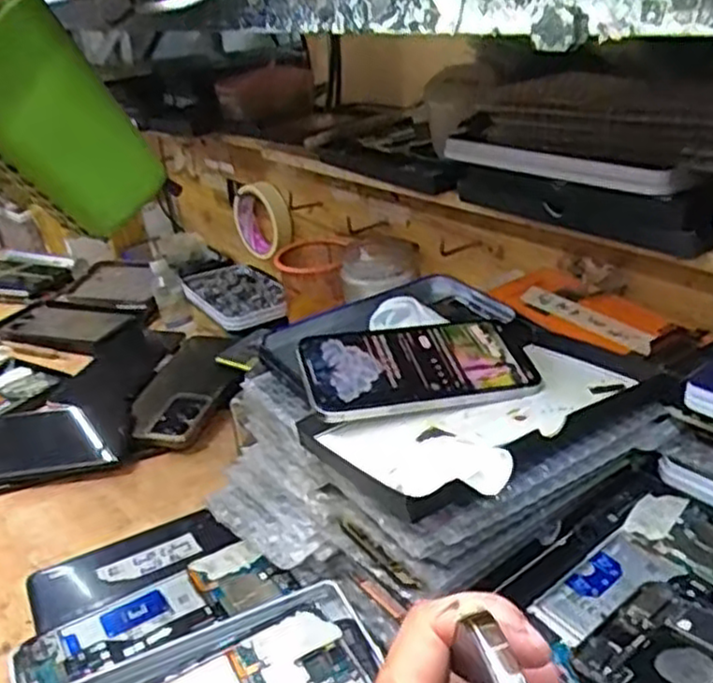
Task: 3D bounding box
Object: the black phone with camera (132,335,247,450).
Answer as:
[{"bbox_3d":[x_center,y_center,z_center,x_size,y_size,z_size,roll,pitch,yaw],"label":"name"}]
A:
[{"bbox_3d":[-0.164,0.045,0.742,0.093,0.019,0.168,5,37,18],"label":"black phone with camera"}]

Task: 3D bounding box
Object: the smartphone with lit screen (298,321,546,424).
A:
[{"bbox_3d":[0.038,0.016,0.478,0.142,0.009,0.072,-5,45,-13],"label":"smartphone with lit screen"}]

